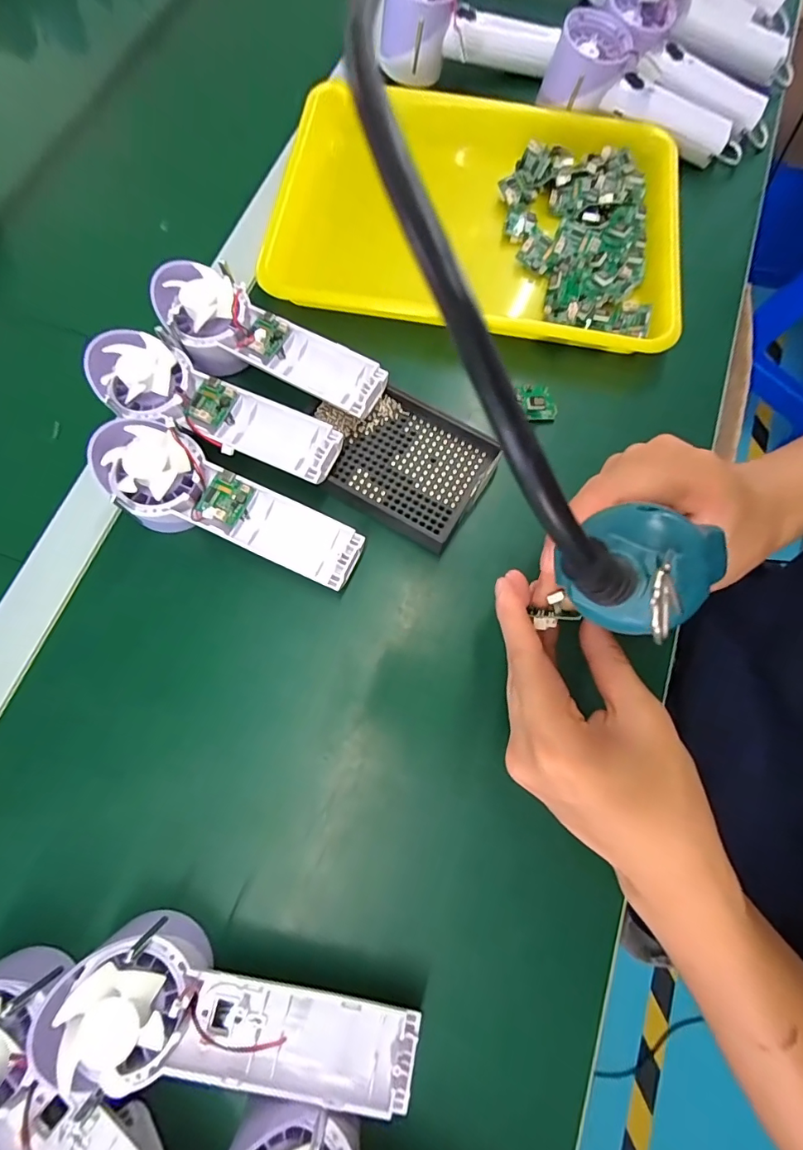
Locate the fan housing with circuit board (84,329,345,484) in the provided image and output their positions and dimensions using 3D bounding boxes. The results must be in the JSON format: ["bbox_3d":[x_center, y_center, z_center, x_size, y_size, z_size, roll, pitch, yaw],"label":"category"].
[{"bbox_3d":[-0.125,-0.115,0.321,0.177,0.037,0.062,21,75,4],"label":"fan housing with circuit board"}]

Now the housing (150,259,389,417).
[{"bbox_3d":[-0.092,-0.170,0.336,0.175,0.039,0.065,22,75,4],"label":"housing"}]

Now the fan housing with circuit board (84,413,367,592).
[{"bbox_3d":[-0.113,-0.041,0.300,0.171,0.041,0.063,29,76,6],"label":"fan housing with circuit board"}]

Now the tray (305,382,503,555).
[{"bbox_3d":[-0.006,-0.084,0.338,0.132,0.026,0.091,29,76,6],"label":"tray"}]

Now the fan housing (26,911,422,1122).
[{"bbox_3d":[-0.082,0.228,0.233,0.176,0.048,0.060,18,75,3],"label":"fan housing"}]

